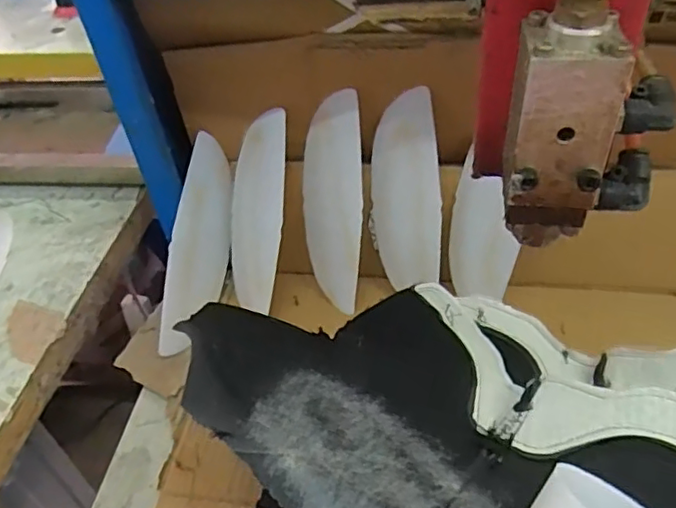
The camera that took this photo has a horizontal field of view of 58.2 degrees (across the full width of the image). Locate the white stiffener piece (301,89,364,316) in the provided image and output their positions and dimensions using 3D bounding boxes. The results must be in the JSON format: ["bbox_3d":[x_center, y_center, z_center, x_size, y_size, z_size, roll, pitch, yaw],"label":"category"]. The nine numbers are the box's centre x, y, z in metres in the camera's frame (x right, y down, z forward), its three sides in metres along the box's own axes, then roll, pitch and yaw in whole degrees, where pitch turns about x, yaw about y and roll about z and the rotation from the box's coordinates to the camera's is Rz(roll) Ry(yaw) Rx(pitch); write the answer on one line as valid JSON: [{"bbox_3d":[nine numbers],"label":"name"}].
[{"bbox_3d":[-0.008,-0.052,0.614,0.074,0.211,0.013,12,19,38],"label":"white stiffener piece"}]

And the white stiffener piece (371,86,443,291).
[{"bbox_3d":[0.067,-0.059,0.592,0.065,0.189,0.026,0,17,8],"label":"white stiffener piece"}]

